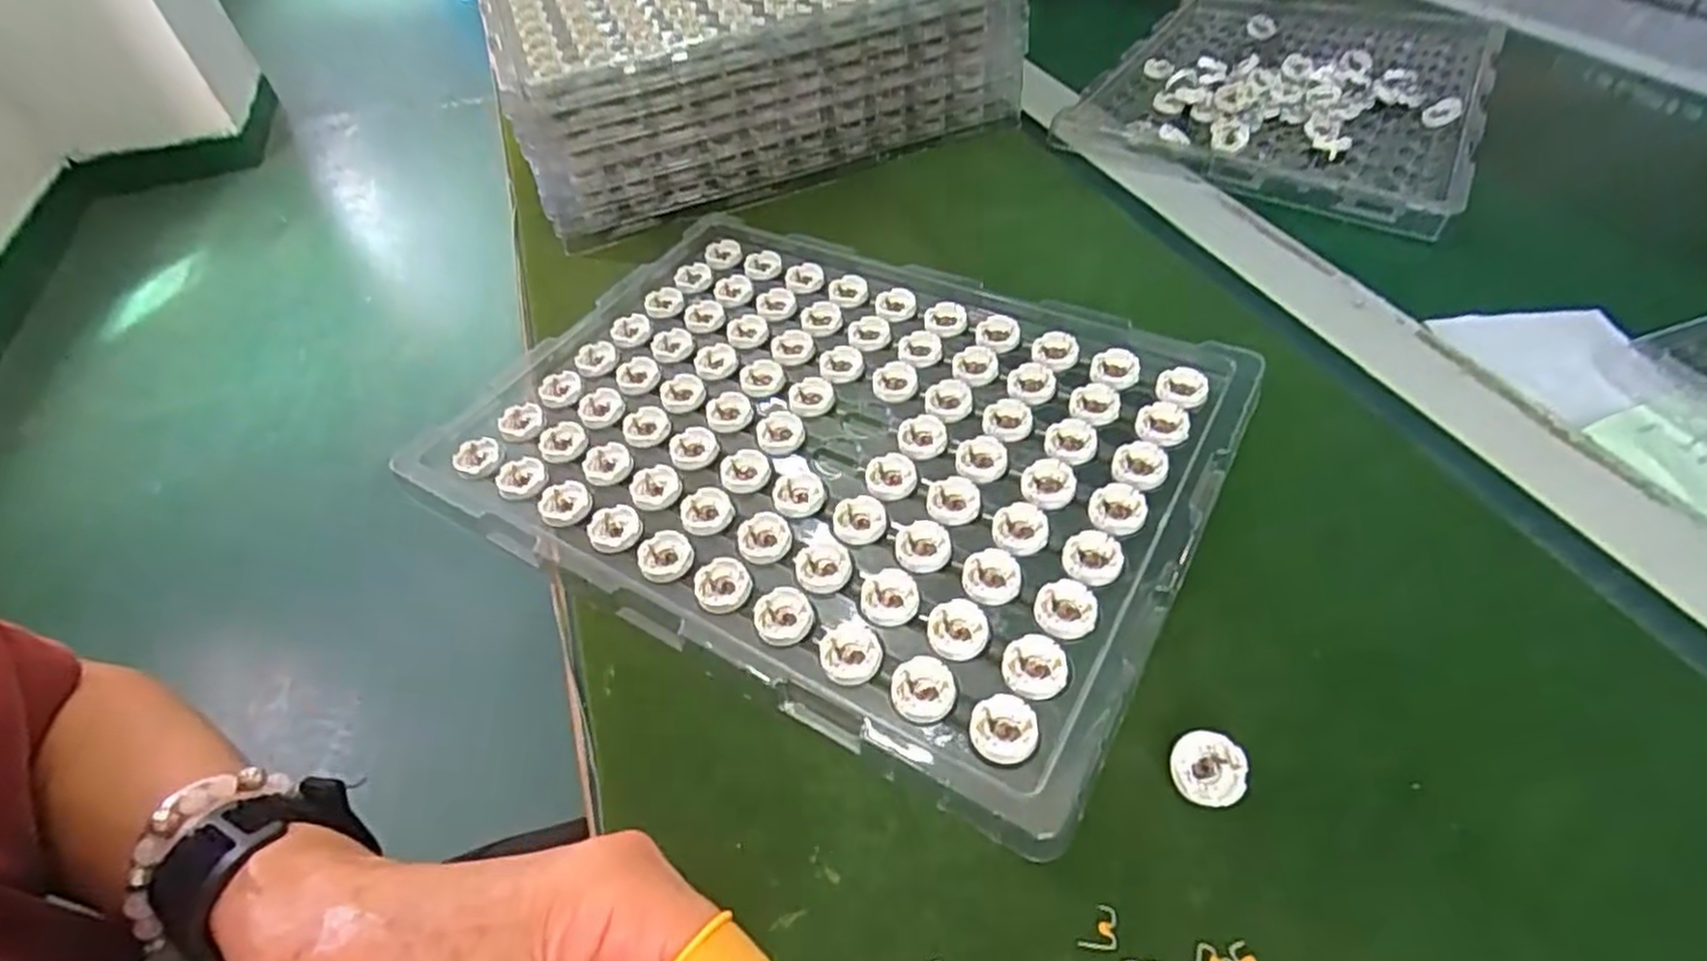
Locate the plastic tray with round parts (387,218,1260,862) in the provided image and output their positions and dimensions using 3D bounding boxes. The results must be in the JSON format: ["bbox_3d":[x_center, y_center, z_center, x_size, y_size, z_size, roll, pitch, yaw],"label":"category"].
[{"bbox_3d":[-0.020,-0.029,0.376,0.353,0.016,0.253,22,54,23],"label":"plastic tray with round parts"}]

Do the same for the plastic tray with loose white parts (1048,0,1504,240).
[{"bbox_3d":[0.339,-0.314,0.594,0.248,0.016,0.352,24,55,24],"label":"plastic tray with loose white parts"}]

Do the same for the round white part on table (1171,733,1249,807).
[{"bbox_3d":[0.117,0.095,0.256,0.023,0.010,0.021,-3,48,3],"label":"round white part on table"}]

